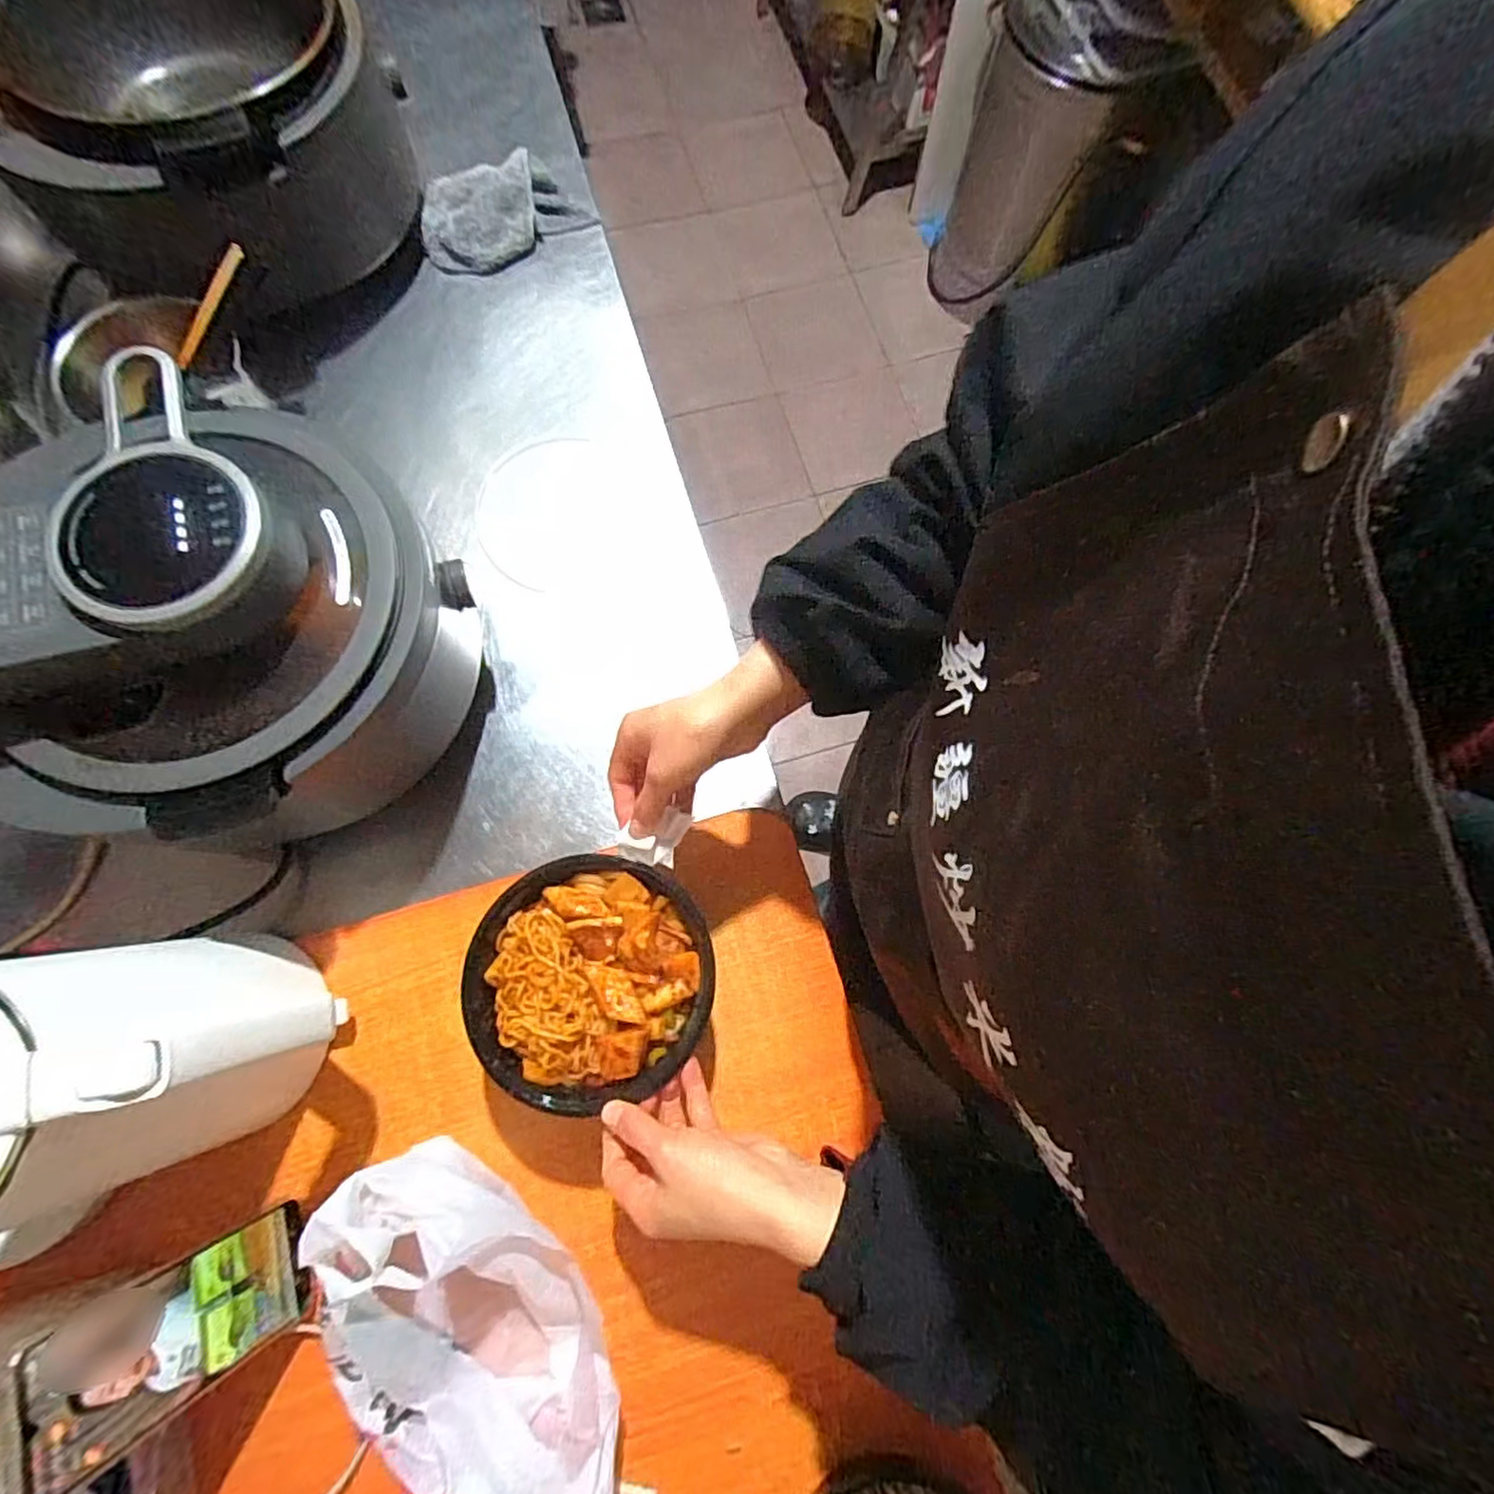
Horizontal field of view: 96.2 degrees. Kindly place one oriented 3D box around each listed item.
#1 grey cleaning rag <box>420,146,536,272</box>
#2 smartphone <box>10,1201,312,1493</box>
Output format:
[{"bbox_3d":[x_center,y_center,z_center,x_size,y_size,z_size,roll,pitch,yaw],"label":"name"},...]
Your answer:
[{"bbox_3d":[-0.292,-0.574,0.731,0.121,0.046,0.101,-6,77,-3],"label":"grey cleaning rag"},{"bbox_3d":[-0.346,0.357,0.414,0.016,0.159,0.073,-26,75,11],"label":"smartphone"}]

